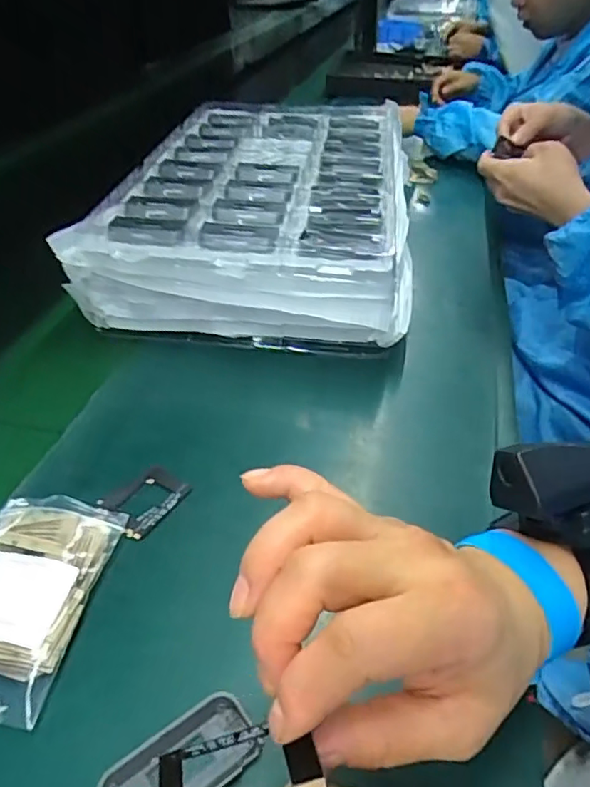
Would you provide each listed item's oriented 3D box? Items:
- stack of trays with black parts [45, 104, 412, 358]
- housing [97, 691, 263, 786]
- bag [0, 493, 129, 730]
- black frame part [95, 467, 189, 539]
[{"bbox_3d":[-0.017,-0.234,0.714,0.323,0.114,0.521,6,39,8],"label":"stack of trays with black parts"},{"bbox_3d":[-0.055,0.183,0.274,0.075,0.010,0.038,-27,46,-29],"label":"housing"},{"bbox_3d":[-0.167,0.119,0.338,0.086,0.023,0.130,5,39,7],"label":"bag"},{"bbox_3d":[-0.108,0.076,0.405,0.045,0.005,0.056,24,45,27],"label":"black frame part"}]

